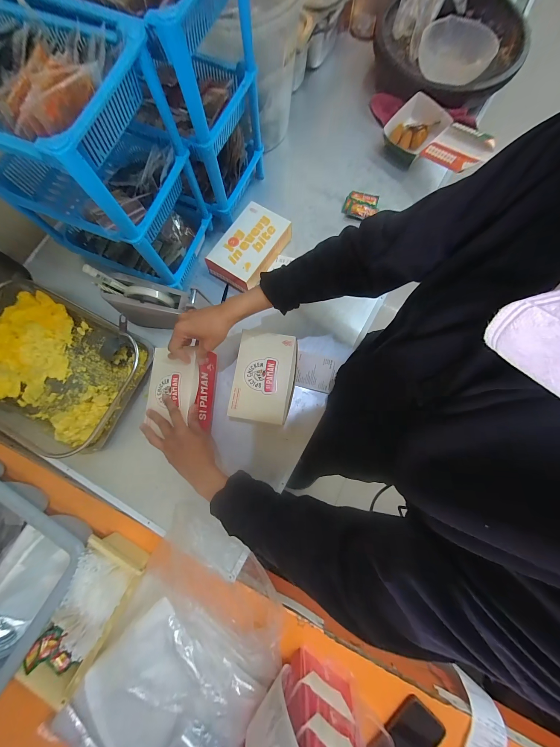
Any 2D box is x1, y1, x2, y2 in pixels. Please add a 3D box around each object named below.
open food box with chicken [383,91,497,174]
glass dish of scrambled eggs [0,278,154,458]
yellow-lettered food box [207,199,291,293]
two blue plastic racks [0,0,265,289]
[{"bbox_3d":[0.373,-0.554,0.591,0.142,0.085,0.241,-34,67,-5],"label":"open food box with chicken"},{"bbox_3d":[-0.490,-0.011,0.537,0.362,0.065,0.294,25,81,5],"label":"glass dish of scrambled eggs"},{"bbox_3d":[-0.069,-0.286,0.581,0.127,0.062,0.182,33,82,6],"label":"yellow-lettered food box"},{"bbox_3d":[-0.272,-0.445,0.457,0.321,0.338,0.427,27,81,5],"label":"two blue plastic racks"}]

